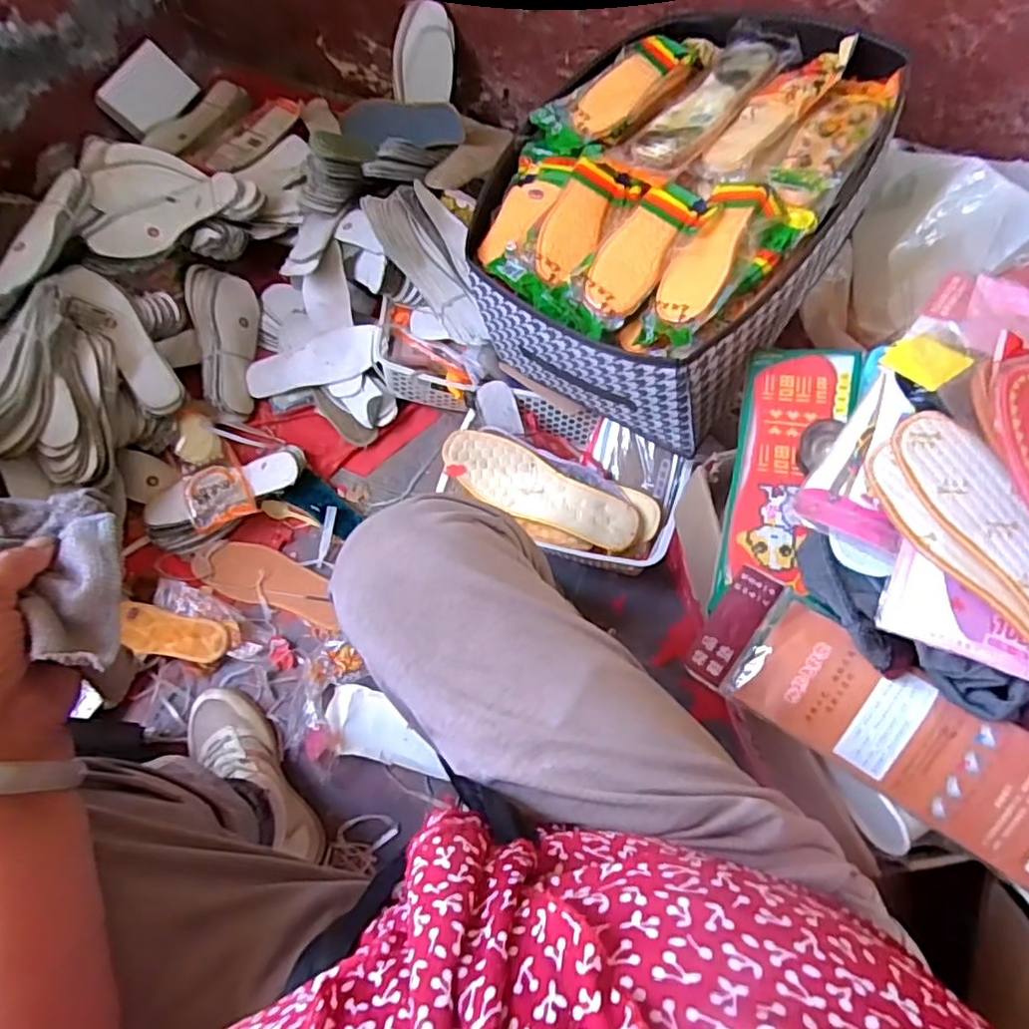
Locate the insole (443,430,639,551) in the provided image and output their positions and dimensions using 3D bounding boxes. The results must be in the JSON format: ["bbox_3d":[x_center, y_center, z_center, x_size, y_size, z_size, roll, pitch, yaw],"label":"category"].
[{"bbox_3d":[0.028,-0.028,0.794,0.256,0.010,0.081,30,81,7],"label":"insole"}]

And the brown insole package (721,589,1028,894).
[{"bbox_3d":[0.319,0.182,0.472,0.302,0.012,0.095,32,94,18],"label":"brown insole package"}]

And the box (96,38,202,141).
[{"bbox_3d":[-0.640,-0.741,1.107,0.031,0.100,0.154,15,71,51],"label":"box"}]

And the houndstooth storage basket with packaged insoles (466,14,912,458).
[{"bbox_3d":[0.159,-0.336,0.717,0.338,0.200,0.443,29,72,10],"label":"houndstooth storage basket with packaged insoles"}]

